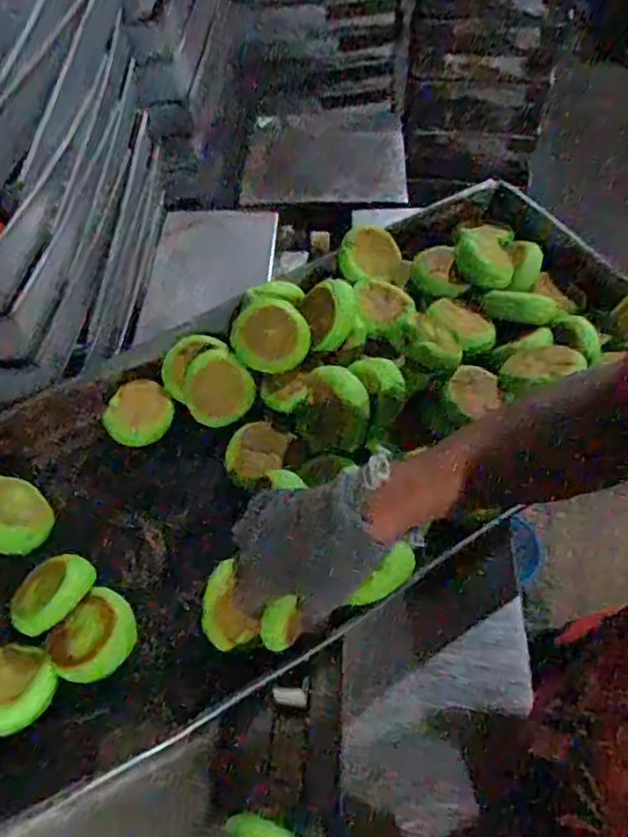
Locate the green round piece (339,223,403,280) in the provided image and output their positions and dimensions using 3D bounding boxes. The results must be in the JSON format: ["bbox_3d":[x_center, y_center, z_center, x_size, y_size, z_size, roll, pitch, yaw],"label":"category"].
[{"bbox_3d":[0.070,-0.201,0.763,0.076,0.044,0.071,2,53,-3],"label":"green round piece"}]

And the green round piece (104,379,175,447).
[{"bbox_3d":[-0.196,-0.003,0.700,0.072,0.031,0.078,2,53,-3],"label":"green round piece"}]

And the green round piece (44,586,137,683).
[{"bbox_3d":[-0.200,0.203,0.573,0.063,0.038,0.077,36,58,21],"label":"green round piece"}]

